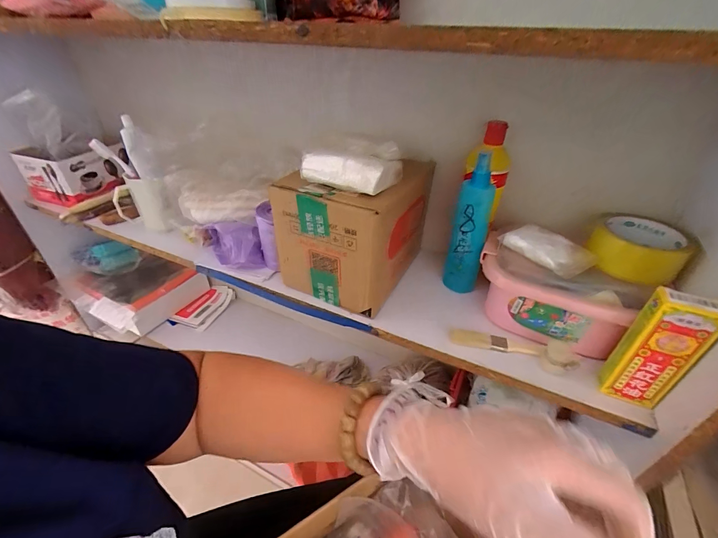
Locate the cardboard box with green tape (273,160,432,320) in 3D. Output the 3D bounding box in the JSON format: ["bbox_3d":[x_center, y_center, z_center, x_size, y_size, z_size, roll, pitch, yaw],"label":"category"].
[{"bbox_3d":[-0.002,-0.064,0.496,0.161,0.162,0.186,21,40,24],"label":"cardboard box with green tape"}]

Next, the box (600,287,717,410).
[{"bbox_3d":[0.294,0.083,0.331,0.055,0.133,0.020,17,39,20],"label":"box"}]

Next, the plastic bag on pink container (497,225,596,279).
[{"bbox_3d":[0.227,-0.027,0.400,0.053,0.020,0.093,-20,41,-27],"label":"plastic bag on pink container"}]

